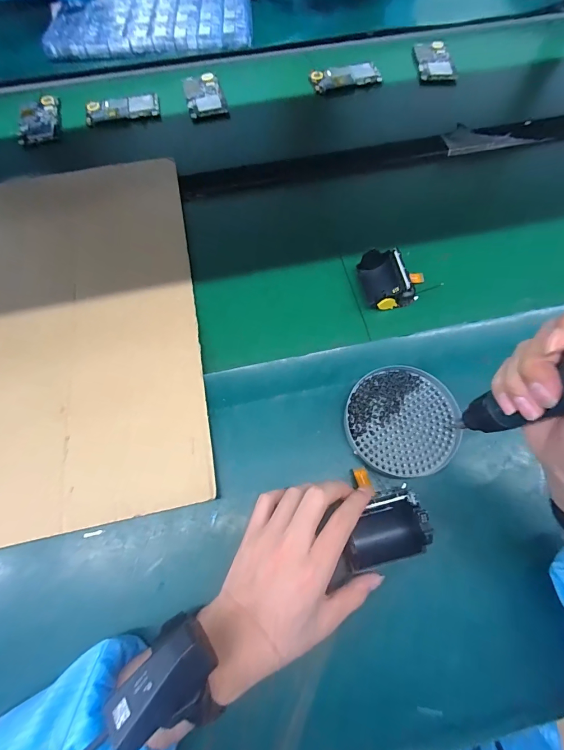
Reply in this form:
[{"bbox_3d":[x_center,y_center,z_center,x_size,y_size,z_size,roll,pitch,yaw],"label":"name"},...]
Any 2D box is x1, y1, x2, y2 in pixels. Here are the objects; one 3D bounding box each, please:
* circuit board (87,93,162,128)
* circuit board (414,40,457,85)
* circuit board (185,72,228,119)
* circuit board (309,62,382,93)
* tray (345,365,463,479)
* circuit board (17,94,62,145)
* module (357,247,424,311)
[{"bbox_3d":[-0.274,-0.459,0.603,0.121,0.005,0.060,-9,66,-4],"label":"circuit board"},{"bbox_3d":[0.283,-0.586,0.649,0.069,0.006,0.115,0,65,0],"label":"circuit board"},{"bbox_3d":[-0.137,-0.496,0.621,0.064,0.012,0.108,-13,66,-6],"label":"circuit board"},{"bbox_3d":[0.116,-0.538,0.630,0.123,0.009,0.047,-5,65,-2],"label":"circuit board"},{"bbox_3d":[0.125,0.047,0.368,0.111,0.013,0.111,0,65,0],"label":"tray"},{"bbox_3d":[-0.408,-0.440,0.596,0.064,0.012,0.117,-9,66,-4],"label":"circuit board"},{"bbox_3d":[0.140,-0.123,0.439,0.075,0.036,0.076,-12,70,-2],"label":"module"}]

